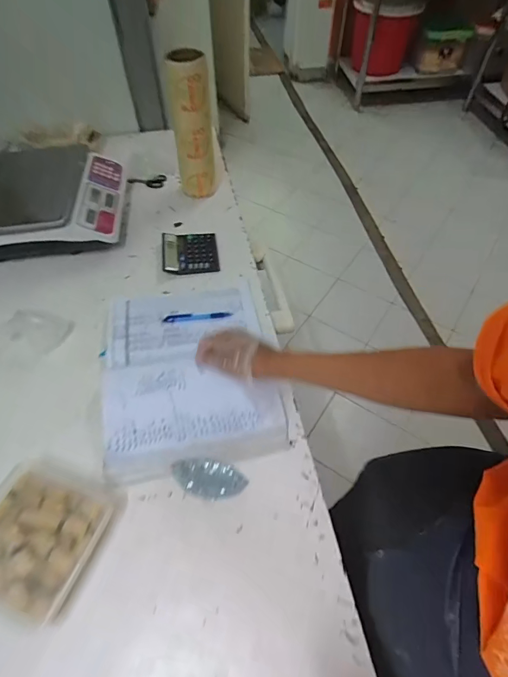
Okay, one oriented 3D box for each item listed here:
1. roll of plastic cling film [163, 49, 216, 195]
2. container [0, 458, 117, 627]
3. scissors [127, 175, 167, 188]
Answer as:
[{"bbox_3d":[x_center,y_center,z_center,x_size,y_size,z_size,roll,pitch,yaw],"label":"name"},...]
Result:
[{"bbox_3d":[-0.140,-0.468,0.898,0.082,0.313,0.074,-11,55,-8],"label":"roll of plastic cling film"},{"bbox_3d":[-0.299,0.269,0.532,0.154,0.044,0.169,15,55,11],"label":"container"},{"bbox_3d":[-0.296,-0.429,1.062,0.108,0.011,0.048,-2,54,-1],"label":"scissors"}]

